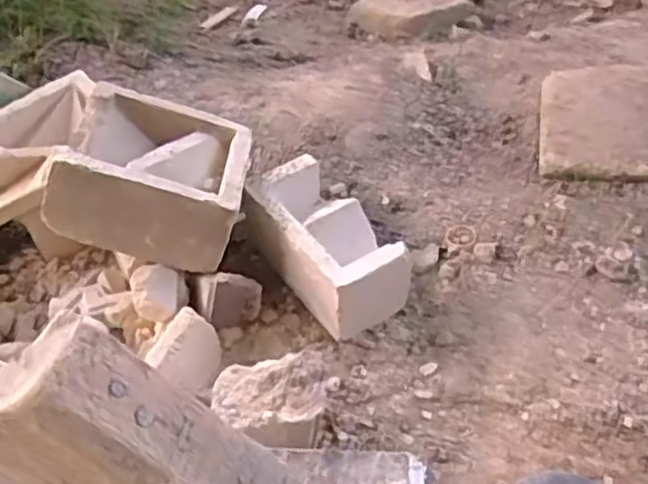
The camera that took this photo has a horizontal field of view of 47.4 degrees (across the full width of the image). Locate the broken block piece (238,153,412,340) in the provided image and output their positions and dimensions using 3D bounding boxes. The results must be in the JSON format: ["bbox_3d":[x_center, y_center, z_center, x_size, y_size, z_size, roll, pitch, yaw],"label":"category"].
[{"bbox_3d":[-0.002,0.001,0.871,0.097,0.107,0.202,-30,51,-21],"label":"broken block piece"}]

